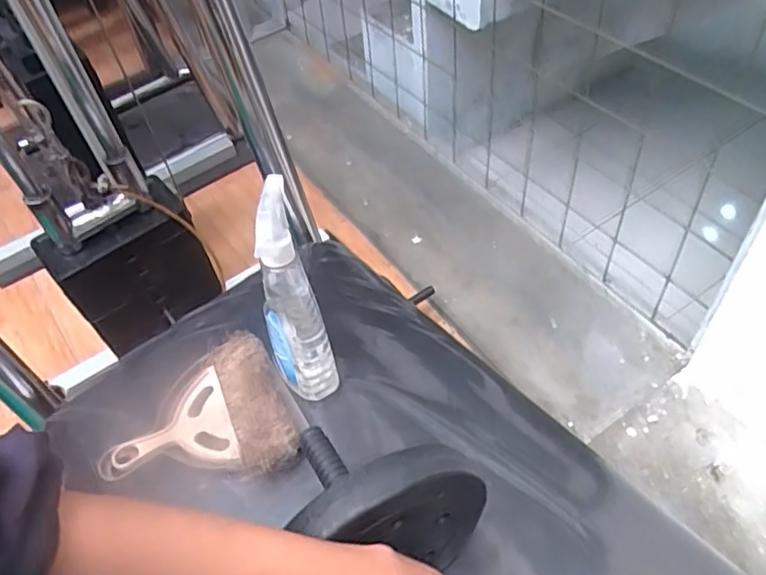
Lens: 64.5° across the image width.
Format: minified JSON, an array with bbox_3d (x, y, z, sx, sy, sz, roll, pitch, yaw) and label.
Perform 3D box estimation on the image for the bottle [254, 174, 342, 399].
[{"bbox_3d":[-0.098,0.011,0.616,0.057,0.208,0.131,-16,52,-7],"label":"bottle"}]

